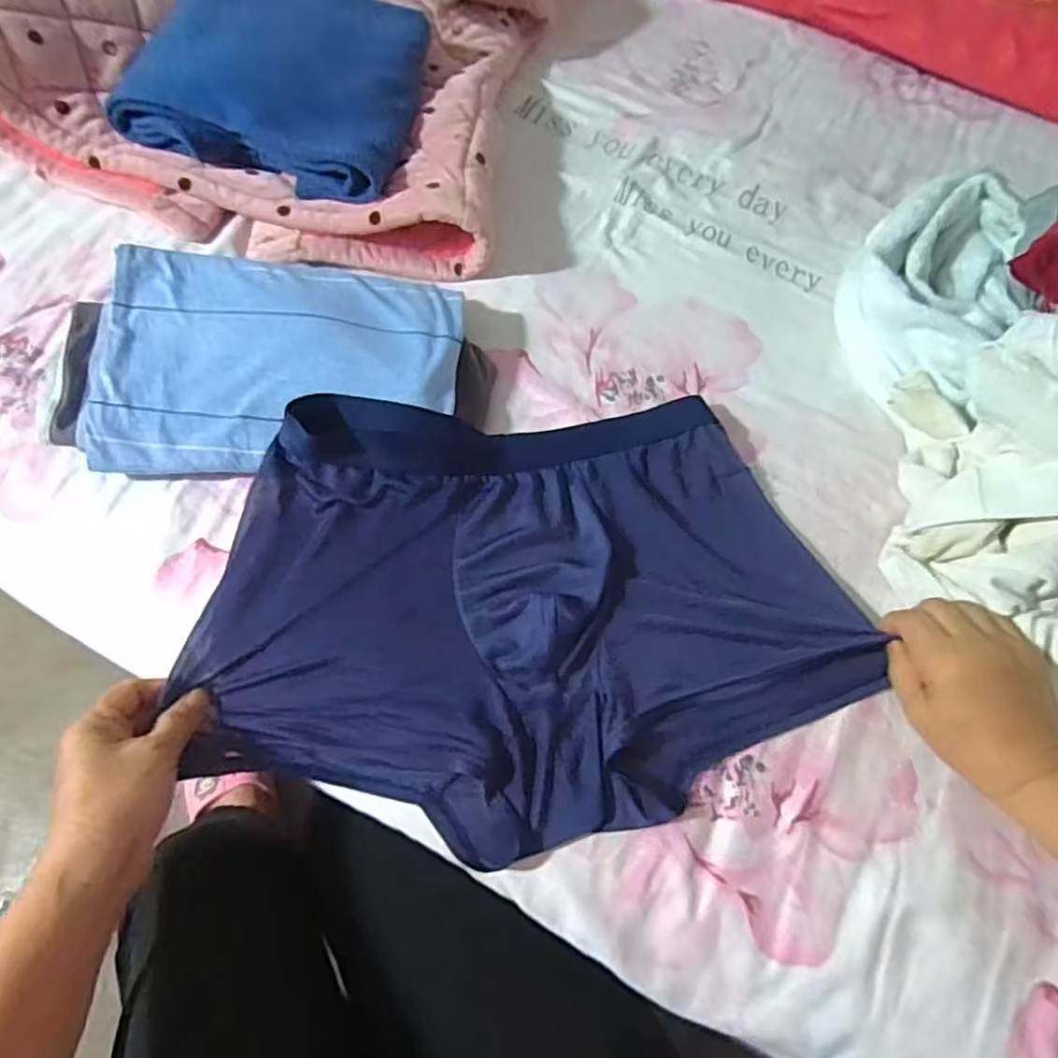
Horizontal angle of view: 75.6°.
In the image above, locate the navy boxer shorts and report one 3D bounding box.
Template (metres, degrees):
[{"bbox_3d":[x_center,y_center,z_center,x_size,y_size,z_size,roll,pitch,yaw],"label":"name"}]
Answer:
[{"bbox_3d":[0.006,0.044,0.436,0.417,0.048,0.277,-7,65,-7],"label":"navy boxer shorts"}]

